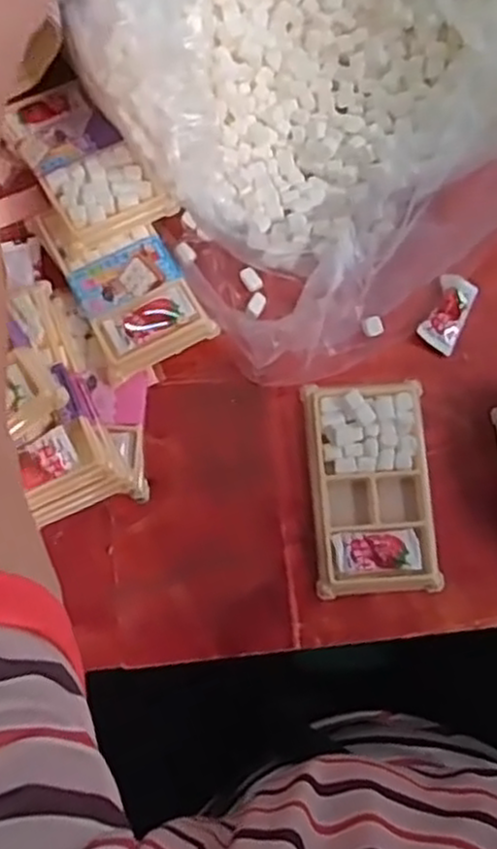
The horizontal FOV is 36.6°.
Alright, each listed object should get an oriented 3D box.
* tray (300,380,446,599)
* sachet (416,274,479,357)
[{"bbox_3d":[0.081,0.040,0.494,0.079,0.013,0.136,-5,78,-2],"label":"tray"},{"bbox_3d":[0.139,-0.078,0.526,0.027,0.013,0.058,26,79,4],"label":"sachet"}]

